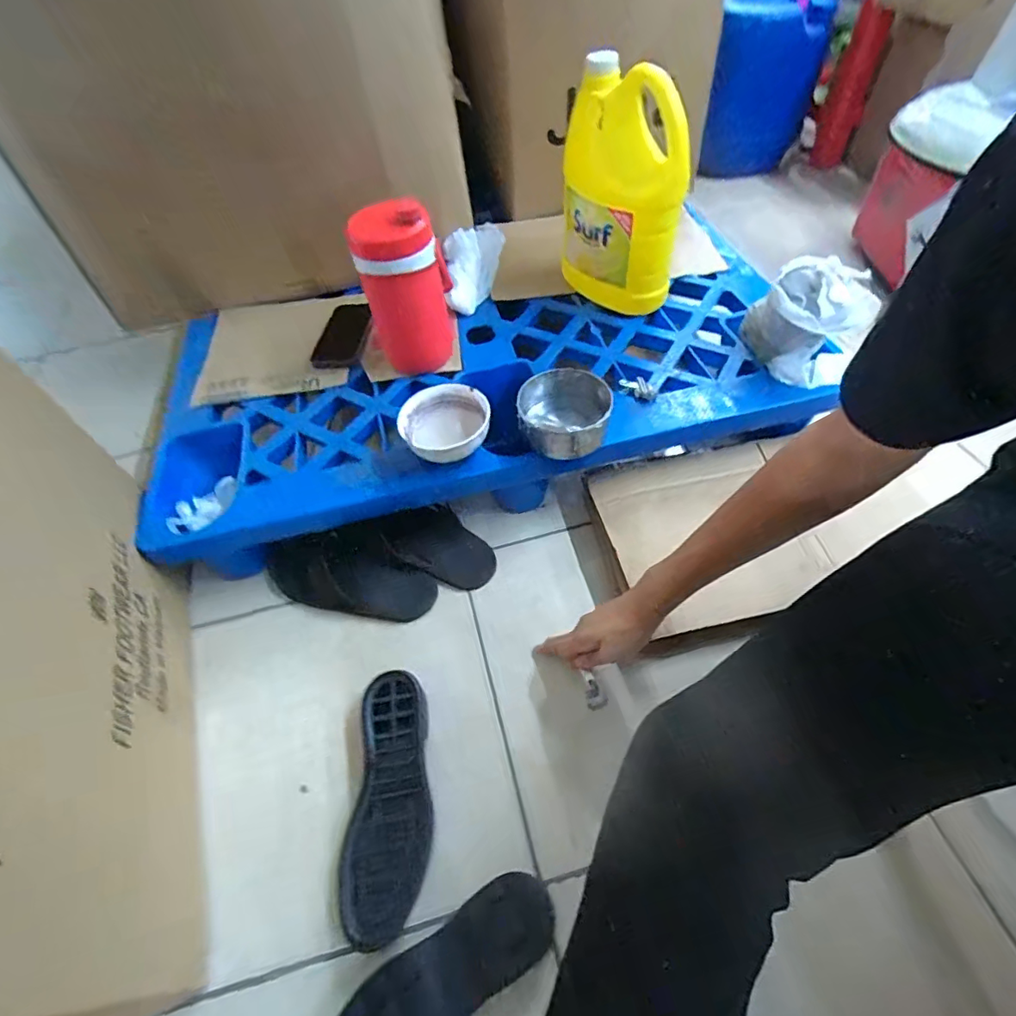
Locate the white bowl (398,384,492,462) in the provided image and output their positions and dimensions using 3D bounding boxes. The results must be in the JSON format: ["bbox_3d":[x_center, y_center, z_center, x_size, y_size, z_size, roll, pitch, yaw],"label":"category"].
[{"bbox_3d":[-0.078,-0.108,0.664,0.105,0.038,0.111,-3,53,3],"label":"white bowl"}]

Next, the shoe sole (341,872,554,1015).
[{"bbox_3d":[-0.067,0.435,0.464,0.246,0.030,0.085,-37,58,-21],"label":"shoe sole"}]

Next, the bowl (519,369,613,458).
[{"bbox_3d":[0.072,-0.120,0.682,0.112,0.064,0.126,-11,53,-3],"label":"bowl"}]

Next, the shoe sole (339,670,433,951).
[{"bbox_3d":[-0.126,0.311,0.565,0.085,0.029,0.247,-3,53,3],"label":"shoe sole"}]

